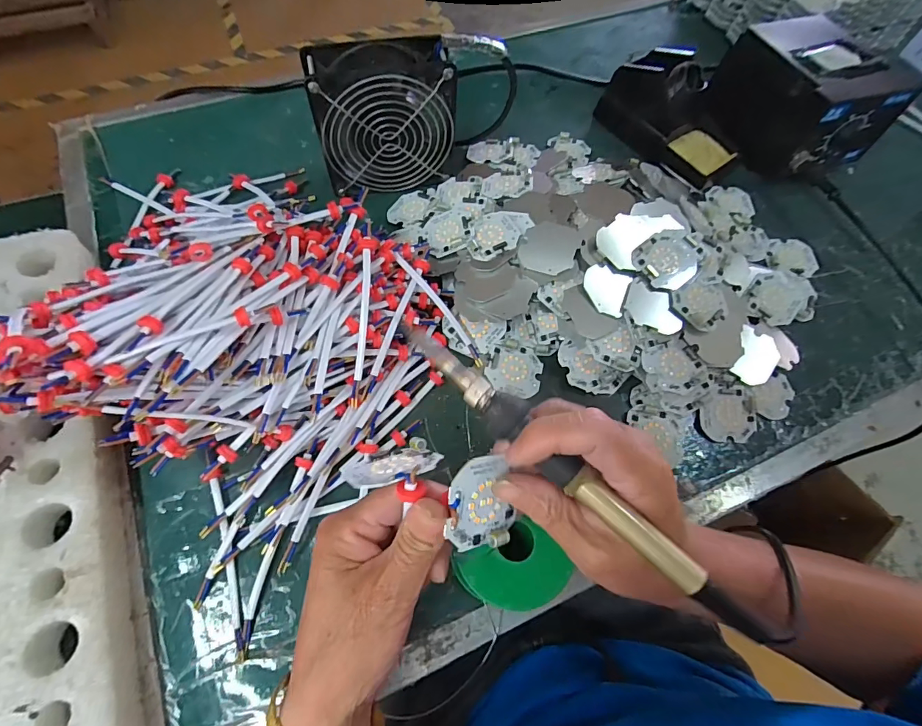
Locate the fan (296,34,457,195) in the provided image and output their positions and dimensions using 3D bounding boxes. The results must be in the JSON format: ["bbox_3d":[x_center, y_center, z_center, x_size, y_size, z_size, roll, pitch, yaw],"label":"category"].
[{"bbox_3d":[-0.066,-0.213,0.388,0.118,0.112,0.048,-9,69,-7],"label":"fan"}]

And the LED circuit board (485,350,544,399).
[{"bbox_3d":[0.044,0.008,0.357,0.045,0.009,0.039,11,67,1],"label":"LED circuit board"}]

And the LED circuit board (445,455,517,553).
[{"bbox_3d":[0.011,0.069,0.206,0.038,0.048,0.008,-29,28,-32],"label":"LED circuit board"}]

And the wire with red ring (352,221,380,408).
[{"bbox_3d":[-0.073,-0.036,0.320,0.013,0.009,0.136,4,87,-1],"label":"wire with red ring"}]

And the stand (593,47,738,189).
[{"bbox_3d":[0.232,-0.262,0.452,0.097,0.072,0.149,-28,72,-14],"label":"stand"}]

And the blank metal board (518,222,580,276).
[{"bbox_3d":[0.074,-0.097,0.363,0.045,0.004,0.047,17,75,14],"label":"blank metal board"}]

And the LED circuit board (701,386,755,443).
[{"bbox_3d":[0.218,0.040,0.352,0.048,0.007,0.046,4,81,-6],"label":"LED circuit board"}]

